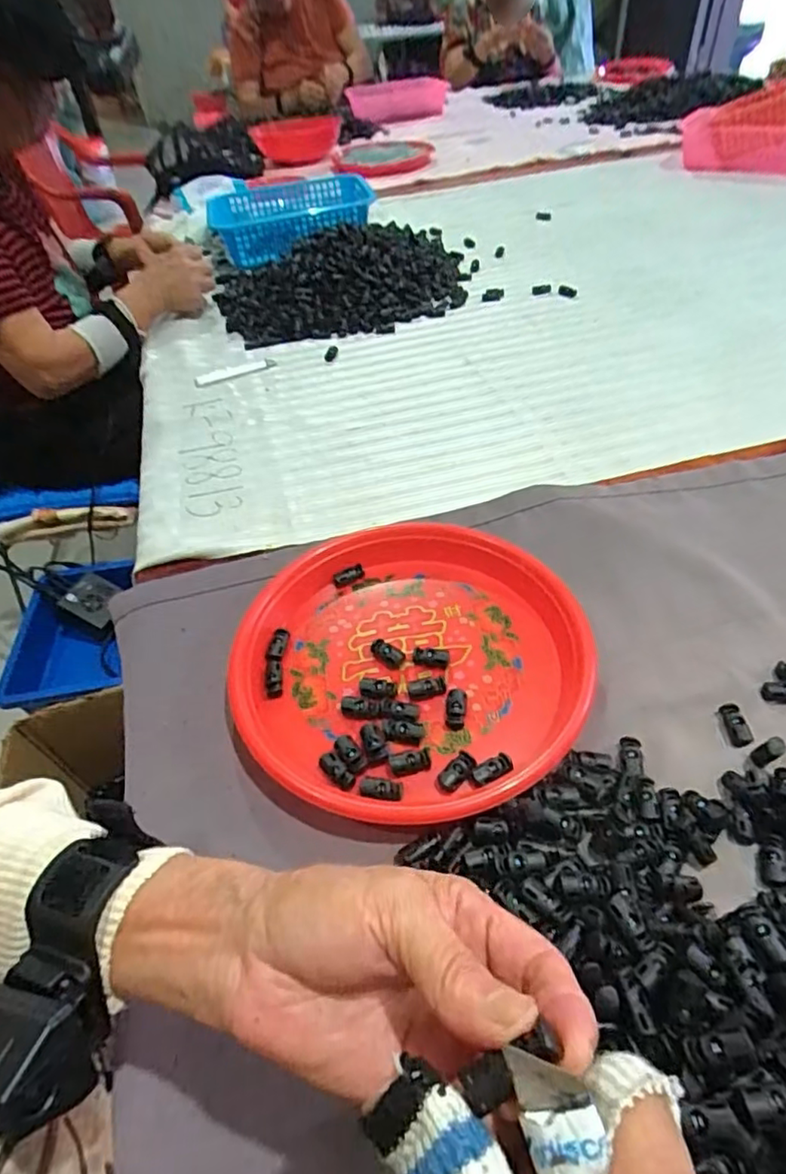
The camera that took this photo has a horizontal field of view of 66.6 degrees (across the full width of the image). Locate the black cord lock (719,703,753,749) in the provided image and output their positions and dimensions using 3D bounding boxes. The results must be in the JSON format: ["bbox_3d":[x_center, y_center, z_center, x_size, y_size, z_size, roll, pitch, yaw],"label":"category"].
[{"bbox_3d":[0.227,0.091,0.395,0.013,0.008,0.029,-3,46,1],"label":"black cord lock"}]

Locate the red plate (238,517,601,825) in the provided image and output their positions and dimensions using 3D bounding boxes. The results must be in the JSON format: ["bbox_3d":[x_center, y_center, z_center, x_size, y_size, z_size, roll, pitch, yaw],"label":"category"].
[{"bbox_3d":[0.014,0.047,0.443,0.244,0.033,0.244,-2,46,2],"label":"red plate"}]

